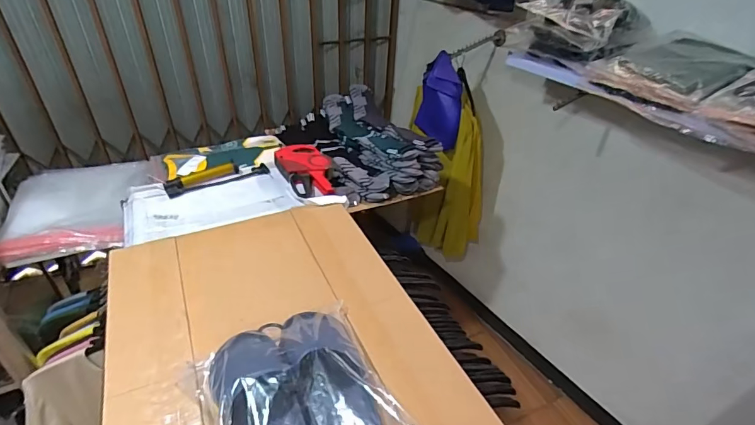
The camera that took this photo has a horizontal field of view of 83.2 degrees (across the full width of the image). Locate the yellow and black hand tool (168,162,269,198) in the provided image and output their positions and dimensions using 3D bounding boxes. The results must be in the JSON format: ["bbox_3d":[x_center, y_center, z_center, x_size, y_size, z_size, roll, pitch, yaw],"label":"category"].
[{"bbox_3d":[-0.453,-0.089,1.100,0.179,0.031,0.045,-24,43,-32],"label":"yellow and black hand tool"}]

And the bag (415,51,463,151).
[{"bbox_3d":[0.245,-0.427,1.638,0.065,0.325,0.229,-21,48,-28],"label":"bag"}]

